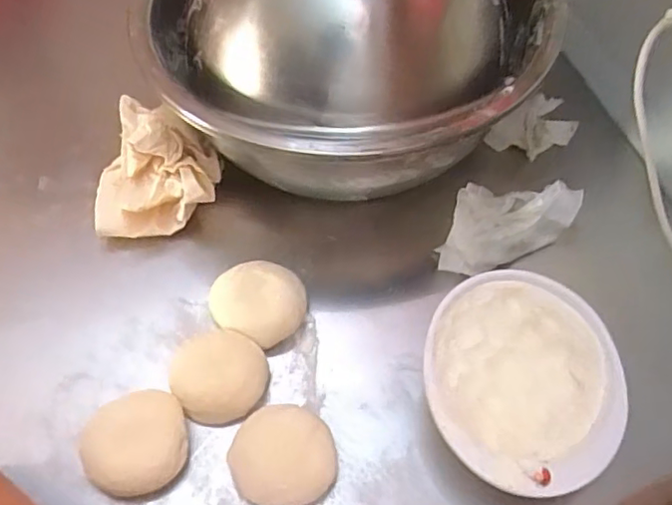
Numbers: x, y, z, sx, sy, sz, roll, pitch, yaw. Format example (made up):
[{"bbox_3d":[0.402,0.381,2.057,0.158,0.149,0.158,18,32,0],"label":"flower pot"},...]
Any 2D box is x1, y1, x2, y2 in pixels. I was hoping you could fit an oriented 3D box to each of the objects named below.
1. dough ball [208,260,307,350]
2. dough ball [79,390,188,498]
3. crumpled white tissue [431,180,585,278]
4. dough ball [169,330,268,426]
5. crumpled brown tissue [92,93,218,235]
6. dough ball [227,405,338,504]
[{"bbox_3d":[-0.056,0.037,0.444,0.069,0.027,0.057,22,63,14],"label":"dough ball"},{"bbox_3d":[-0.130,0.121,0.386,0.065,0.030,0.063,-1,60,1],"label":"dough ball"},{"bbox_3d":[0.134,-0.018,0.465,0.090,0.032,0.092,20,62,13],"label":"crumpled white tissue"},{"bbox_3d":[-0.080,0.084,0.414,0.062,0.034,0.064,-1,60,1],"label":"dough ball"},{"bbox_3d":[-0.148,-0.080,0.504,0.101,0.048,0.137,-3,60,0],"label":"crumpled brown tissue"},{"bbox_3d":[-0.033,0.131,0.385,0.065,0.022,0.060,-1,60,1],"label":"dough ball"}]

